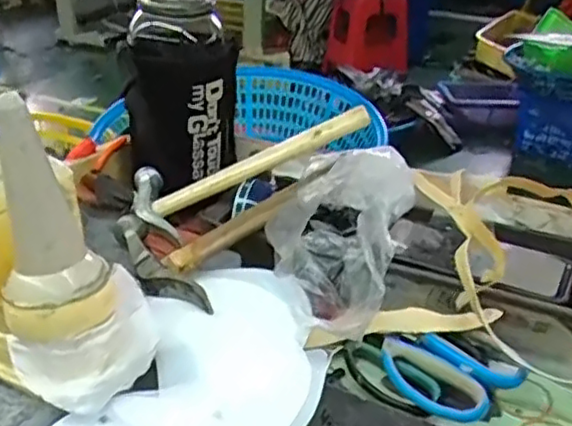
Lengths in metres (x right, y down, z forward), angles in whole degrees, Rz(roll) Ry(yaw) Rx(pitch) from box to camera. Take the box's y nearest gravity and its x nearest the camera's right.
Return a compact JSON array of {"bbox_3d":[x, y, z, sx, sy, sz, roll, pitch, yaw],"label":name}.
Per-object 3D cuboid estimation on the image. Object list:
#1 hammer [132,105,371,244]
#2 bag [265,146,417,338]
[{"bbox_3d":[-0.034,-0.043,0.629,0.240,0.027,0.123,-22,29,5],"label":"hammer"},{"bbox_3d":[0.049,0.005,0.579,0.111,0.087,0.193,13,31,20],"label":"bag"}]

